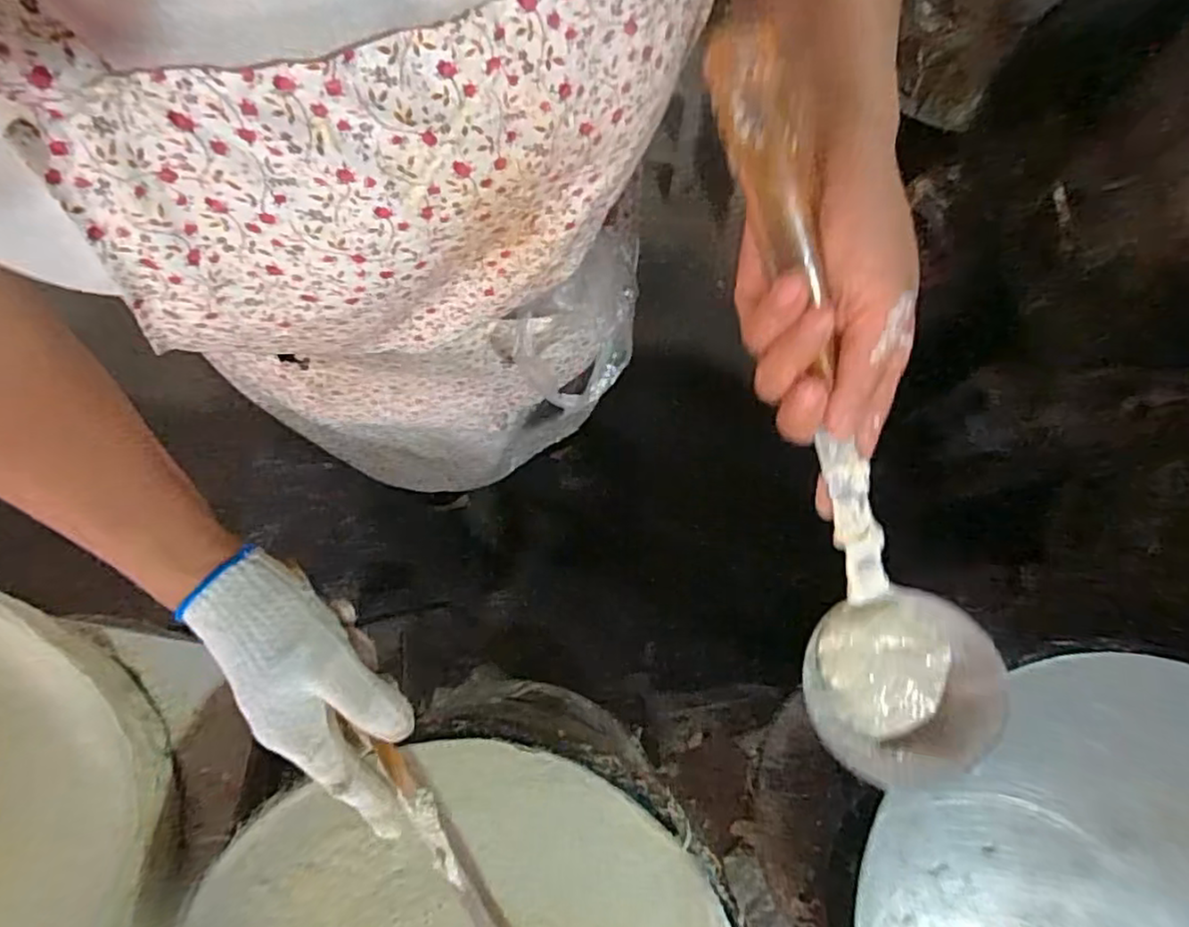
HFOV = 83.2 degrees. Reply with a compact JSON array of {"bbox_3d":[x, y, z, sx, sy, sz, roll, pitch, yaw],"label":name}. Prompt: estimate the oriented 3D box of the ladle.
[{"bbox_3d":[0.124,-0.004,0.309,0.096,0.062,0.351,-20,109,-4],"label":"ladle"}]

